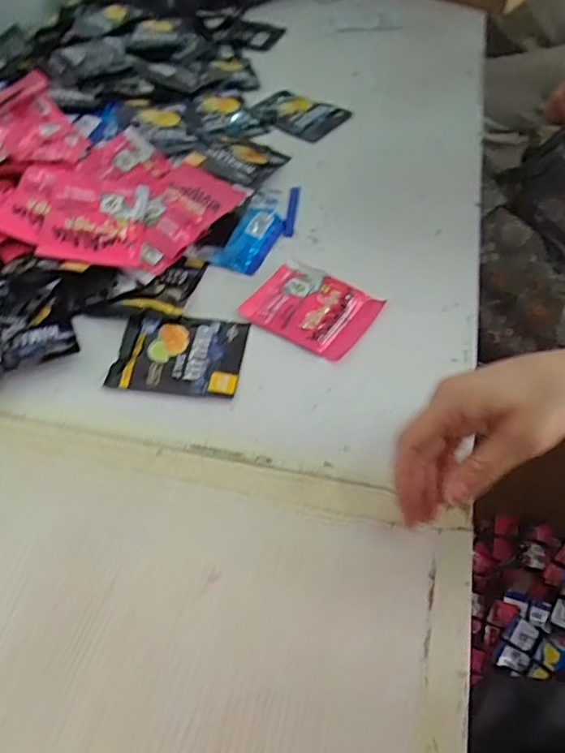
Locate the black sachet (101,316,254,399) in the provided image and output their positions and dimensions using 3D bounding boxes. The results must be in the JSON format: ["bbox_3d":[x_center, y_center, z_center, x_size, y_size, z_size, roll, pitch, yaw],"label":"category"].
[{"bbox_3d":[-0.086,-0.023,0.503,0.105,0.007,0.085,7,52,2],"label":"black sachet"}]

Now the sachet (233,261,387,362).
[{"bbox_3d":[0.027,-0.064,0.537,0.111,0.013,0.086,29,56,17],"label":"sachet"}]

